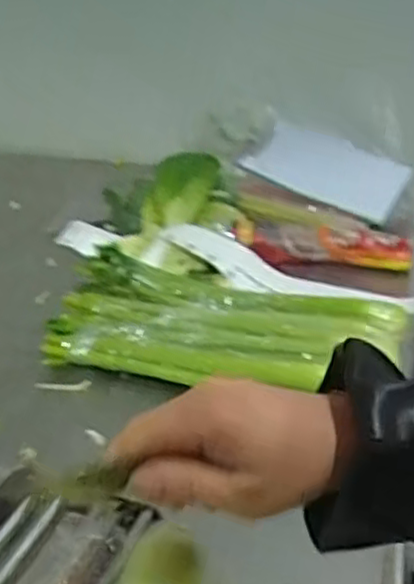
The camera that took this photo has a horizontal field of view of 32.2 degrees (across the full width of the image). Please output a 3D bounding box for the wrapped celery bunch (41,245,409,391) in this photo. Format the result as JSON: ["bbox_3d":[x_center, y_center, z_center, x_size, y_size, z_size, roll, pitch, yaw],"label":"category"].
[{"bbox_3d":[0.018,0.052,0.924,0.441,0.076,0.220,10,28,18],"label":"wrapped celery bunch"}]

